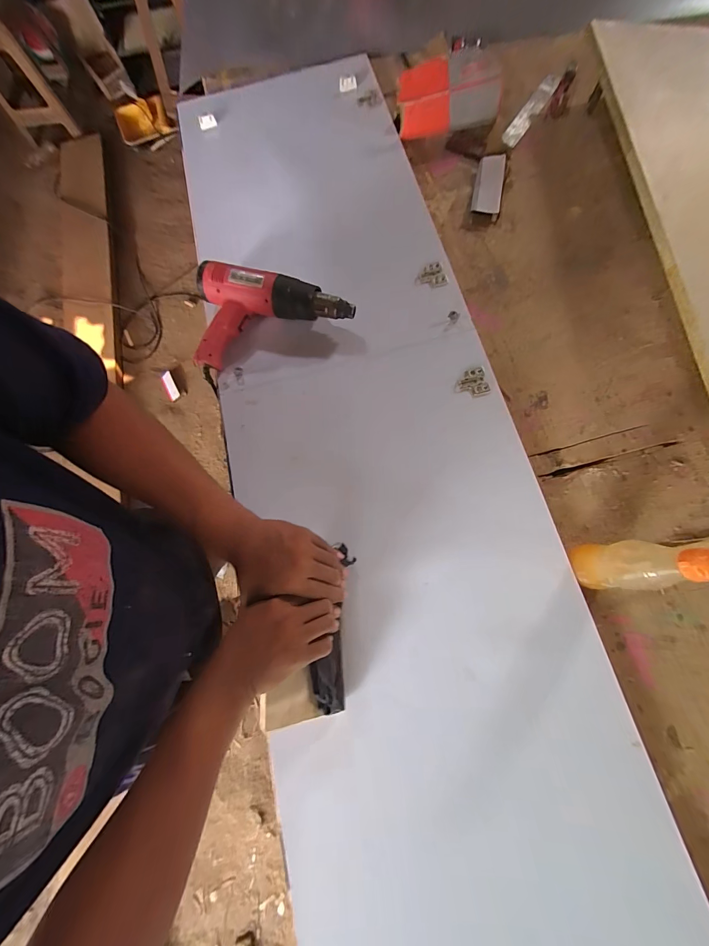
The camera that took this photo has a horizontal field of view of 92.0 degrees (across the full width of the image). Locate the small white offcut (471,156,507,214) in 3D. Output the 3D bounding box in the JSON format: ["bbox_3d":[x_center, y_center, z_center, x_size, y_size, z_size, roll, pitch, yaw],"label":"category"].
[{"bbox_3d":[0.275,-0.586,0.701,0.053,0.019,0.150,11,78,8],"label":"small white offcut"}]

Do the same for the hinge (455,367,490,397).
[{"bbox_3d":[0.195,-0.149,0.570,0.052,0.006,0.050,-9,76,3],"label":"hinge"}]

